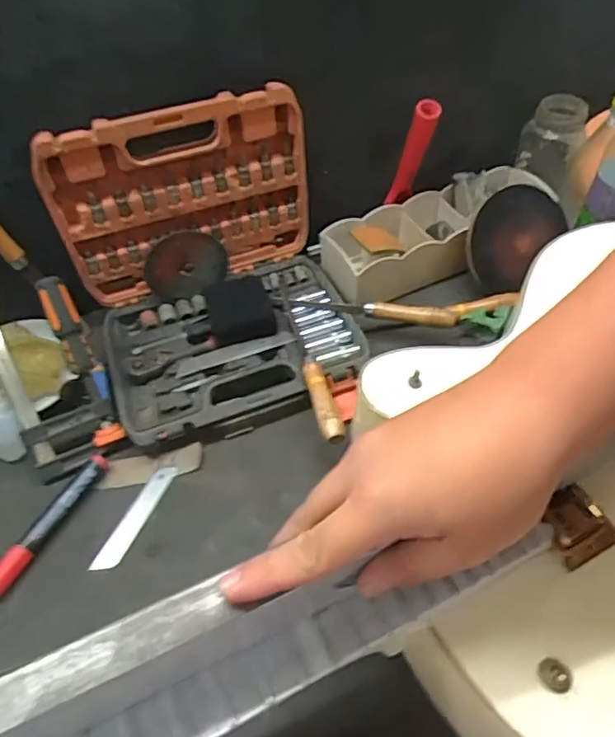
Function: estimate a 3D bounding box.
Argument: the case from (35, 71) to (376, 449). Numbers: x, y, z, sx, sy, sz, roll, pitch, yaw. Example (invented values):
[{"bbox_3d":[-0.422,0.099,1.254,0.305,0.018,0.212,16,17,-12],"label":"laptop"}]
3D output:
[{"bbox_3d":[-0.096,-0.092,0.515,0.268,0.201,0.212,-17,52,-10],"label":"case"}]

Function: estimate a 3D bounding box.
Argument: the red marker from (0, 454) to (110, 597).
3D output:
[{"bbox_3d":[-0.220,0.127,0.468,0.020,0.013,0.136,20,54,18],"label":"red marker"}]

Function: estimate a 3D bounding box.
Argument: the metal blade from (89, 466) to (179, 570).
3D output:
[{"bbox_3d":[-0.150,0.128,0.485,0.023,0.004,0.102,19,57,16],"label":"metal blade"}]

